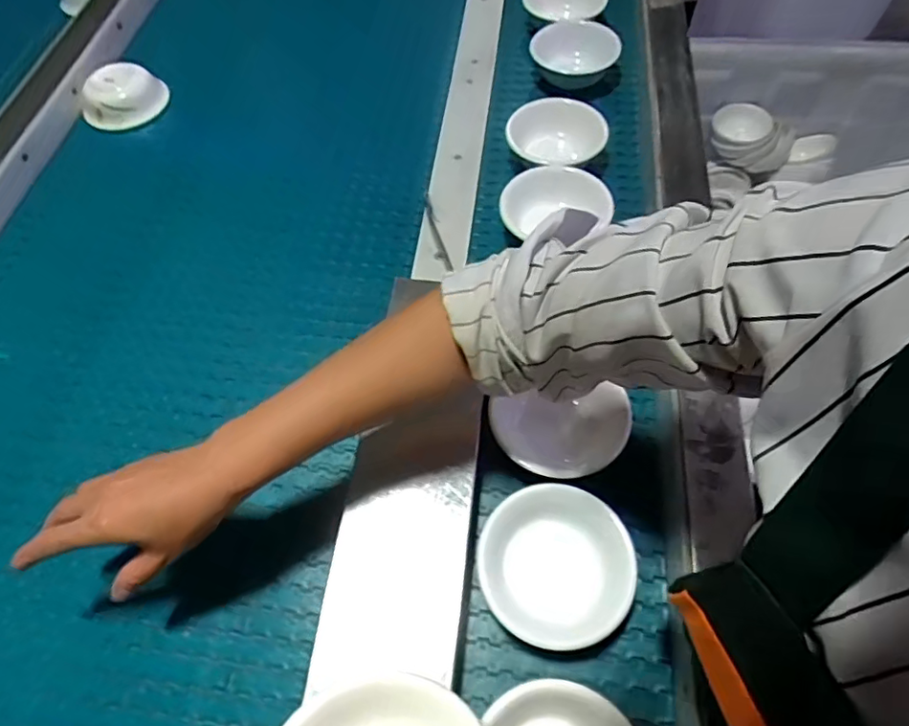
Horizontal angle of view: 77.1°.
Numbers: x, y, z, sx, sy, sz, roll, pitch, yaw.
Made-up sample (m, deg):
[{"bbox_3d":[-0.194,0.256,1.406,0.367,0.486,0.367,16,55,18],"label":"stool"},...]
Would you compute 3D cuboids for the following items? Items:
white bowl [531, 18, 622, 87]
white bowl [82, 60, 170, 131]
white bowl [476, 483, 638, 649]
[{"bbox_3d":[0.154,-0.397,0.748,0.102,0.048,0.112,-1,60,2],"label":"white bowl"},{"bbox_3d":[-0.436,-0.354,0.752,0.112,0.056,0.083,-32,63,-15],"label":"white bowl"},{"bbox_3d":[0.079,0.154,0.438,0.118,0.043,0.109,-2,60,3],"label":"white bowl"}]

